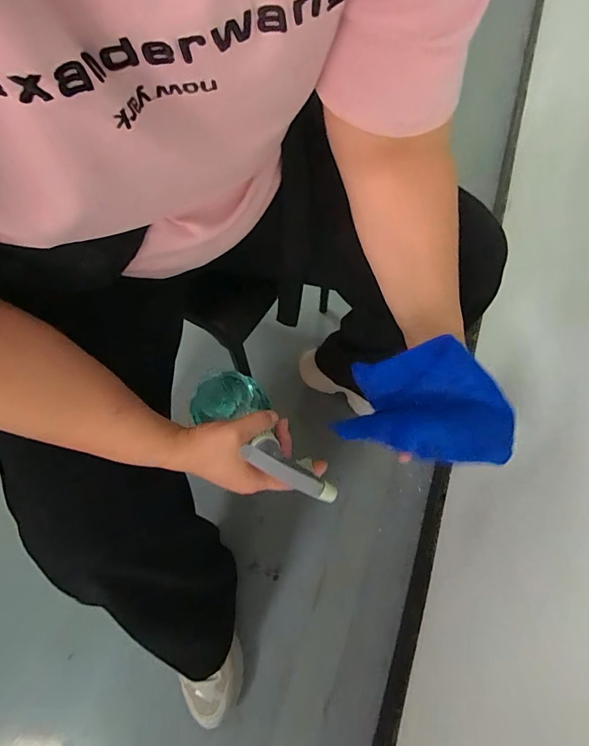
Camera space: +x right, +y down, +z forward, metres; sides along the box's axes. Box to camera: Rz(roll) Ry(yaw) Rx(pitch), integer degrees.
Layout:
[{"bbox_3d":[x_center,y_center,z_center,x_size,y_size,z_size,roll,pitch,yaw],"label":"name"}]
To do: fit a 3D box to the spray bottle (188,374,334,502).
[{"bbox_3d":[-0.049,0.060,0.416,0.075,0.066,0.222,-29,29,-12],"label":"spray bottle"}]

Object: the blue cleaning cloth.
[{"bbox_3d":[0.126,0.027,0.373,0.151,0.071,0.084,10,65,6],"label":"blue cleaning cloth"}]

